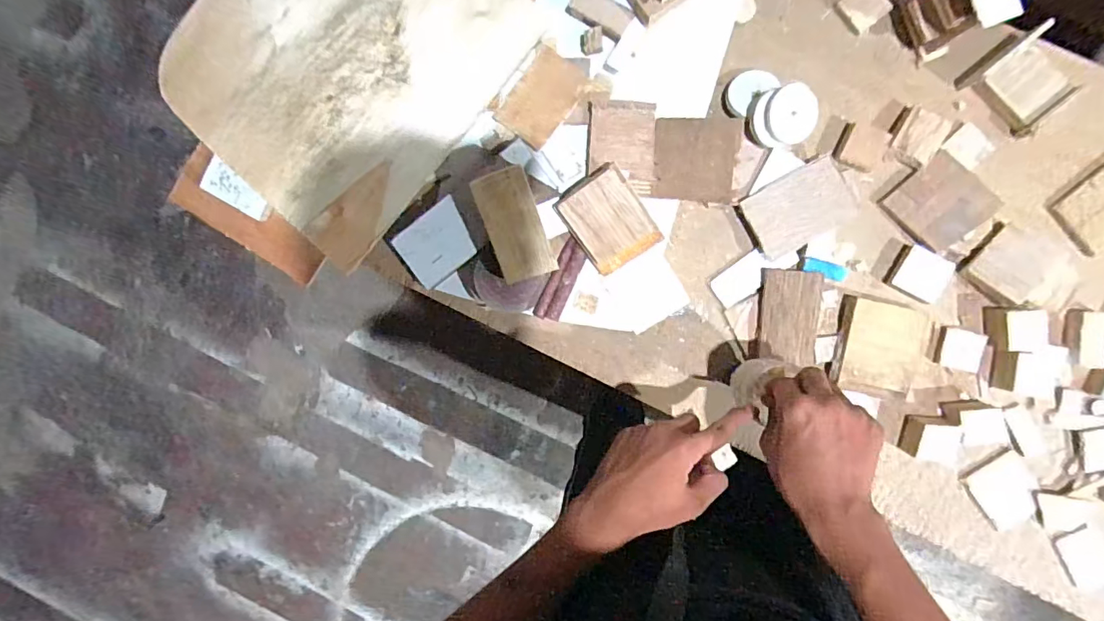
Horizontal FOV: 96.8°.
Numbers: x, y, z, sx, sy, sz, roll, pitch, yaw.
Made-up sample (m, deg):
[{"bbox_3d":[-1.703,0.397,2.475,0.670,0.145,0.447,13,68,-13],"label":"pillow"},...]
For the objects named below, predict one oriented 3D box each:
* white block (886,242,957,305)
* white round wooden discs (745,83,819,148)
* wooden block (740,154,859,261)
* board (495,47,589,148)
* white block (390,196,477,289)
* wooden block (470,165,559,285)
[{"bbox_3d":[0.391,-0.038,0.517,0.054,0.008,0.048,24,99,3],"label":"white block"},{"bbox_3d":[0.235,-0.198,0.506,0.069,0.029,0.055,-10,96,7],"label":"white round wooden discs"},{"bbox_3d":[0.264,-0.109,0.521,0.104,0.009,0.073,-29,93,9],"label":"wooden block"},{"bbox_3d":[-0.011,-0.231,0.532,0.068,0.013,0.094,37,99,1],"label":"board"},{"bbox_3d":[-0.129,-0.074,0.551,0.081,0.013,0.069,-36,92,9],"label":"white block"},{"bbox_3d":[-0.039,-0.088,0.516,0.057,0.006,0.113,-22,102,-8],"label":"wooden block"}]

